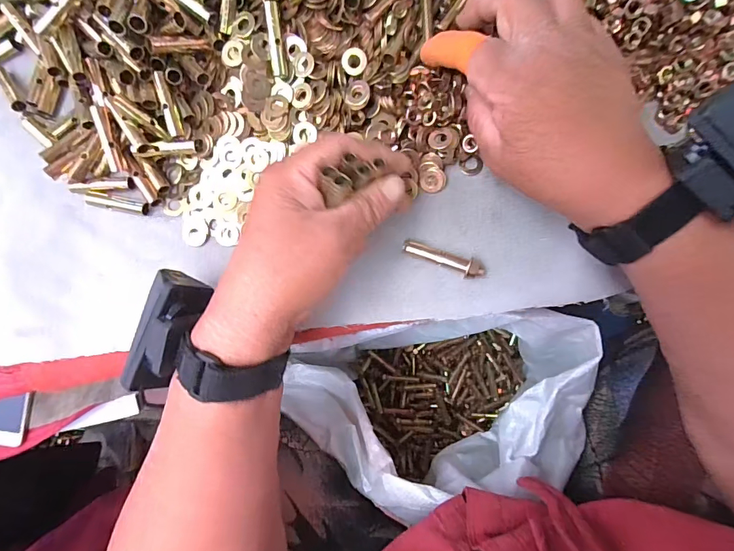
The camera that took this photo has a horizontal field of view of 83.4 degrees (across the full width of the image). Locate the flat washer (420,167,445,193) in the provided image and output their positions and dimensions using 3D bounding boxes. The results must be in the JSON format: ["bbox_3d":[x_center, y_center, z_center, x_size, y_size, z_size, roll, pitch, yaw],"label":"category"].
[{"bbox_3d":[0.046,-0.067,0.286,0.017,0.004,0.016,4,86,3],"label":"flat washer"}]

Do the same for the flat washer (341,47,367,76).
[{"bbox_3d":[-0.009,-0.142,0.274,0.016,0.004,0.017,0,110,-1],"label":"flat washer"}]

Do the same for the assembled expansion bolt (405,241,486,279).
[{"bbox_3d":[0.052,-0.011,0.279,0.057,0.014,0.013,19,87,4],"label":"assembled expansion bolt"}]

